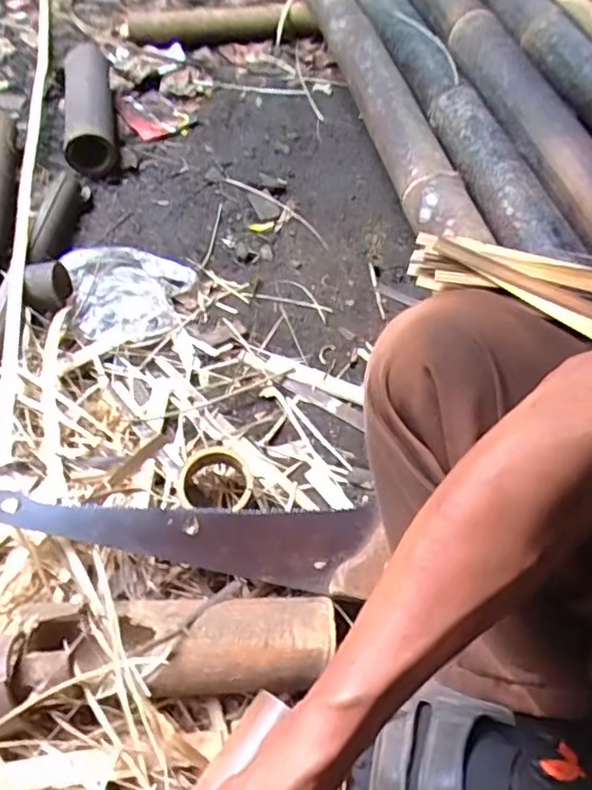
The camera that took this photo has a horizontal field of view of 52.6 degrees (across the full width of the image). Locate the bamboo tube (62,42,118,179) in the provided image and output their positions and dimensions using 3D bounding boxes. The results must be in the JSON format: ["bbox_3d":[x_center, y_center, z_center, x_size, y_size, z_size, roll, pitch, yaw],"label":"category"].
[{"bbox_3d":[-0.389,-0.543,1.114,0.092,0.088,0.376,-11,56,-7],"label":"bamboo tube"}]

